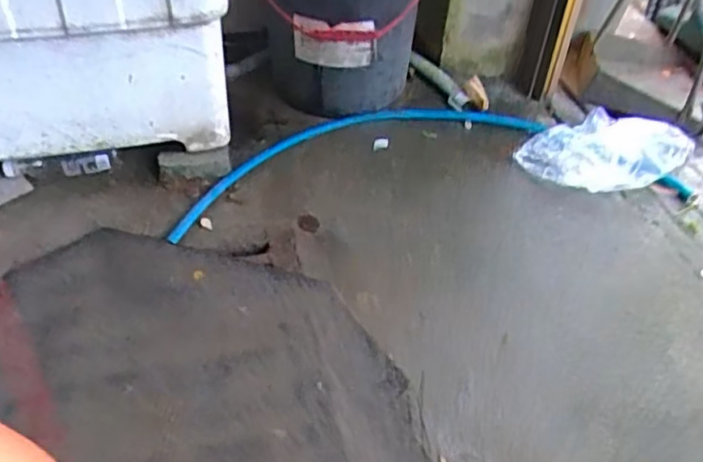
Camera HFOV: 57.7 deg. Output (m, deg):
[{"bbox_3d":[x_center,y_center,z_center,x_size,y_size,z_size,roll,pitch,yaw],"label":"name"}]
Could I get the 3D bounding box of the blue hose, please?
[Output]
[{"bbox_3d":[0.141,-0.152,1.187,0.952,0.032,0.304,-6,44,-7],"label":"blue hose"}]

